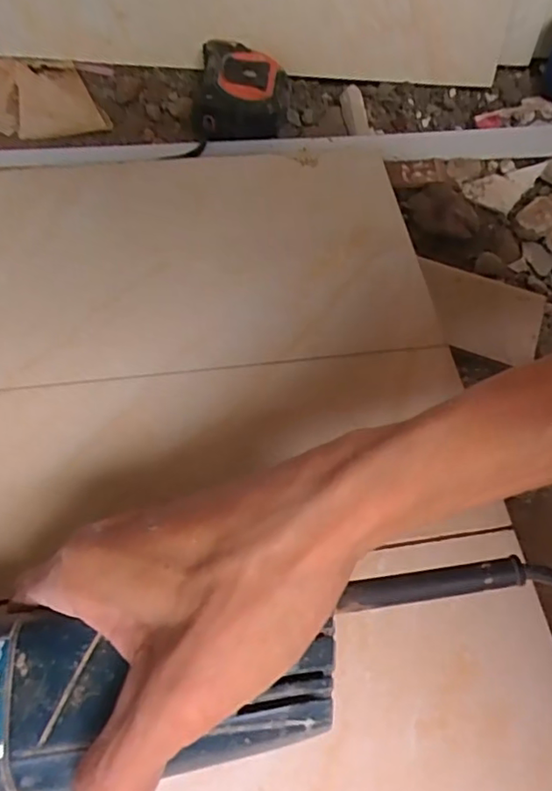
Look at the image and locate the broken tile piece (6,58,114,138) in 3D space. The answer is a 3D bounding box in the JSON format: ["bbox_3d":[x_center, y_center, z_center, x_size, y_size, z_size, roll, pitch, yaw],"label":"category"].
[{"bbox_3d":[-0.197,-0.271,0.509,0.076,0.007,0.076,-10,77,-10],"label":"broken tile piece"}]

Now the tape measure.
[{"bbox_3d":[-0.035,-0.279,0.504,0.082,0.038,0.097,-1,62,-2],"label":"tape measure"}]

